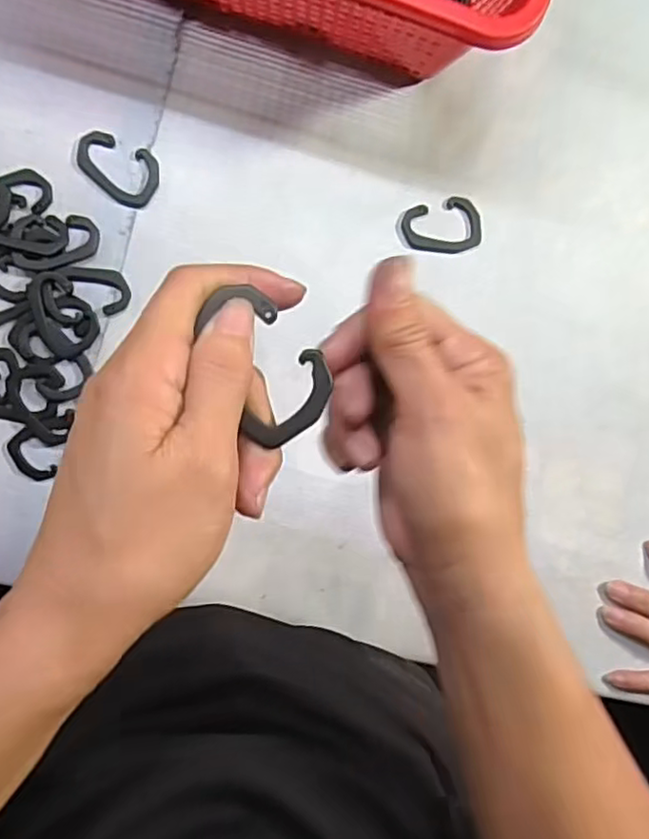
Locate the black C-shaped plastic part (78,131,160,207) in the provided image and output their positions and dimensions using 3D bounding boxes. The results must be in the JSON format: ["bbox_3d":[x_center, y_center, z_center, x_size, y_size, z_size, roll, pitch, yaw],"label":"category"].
[{"bbox_3d":[-0.131,-0.157,0.407,0.051,0.004,0.036,20,92,-7],"label":"black C-shaped plastic part"}]

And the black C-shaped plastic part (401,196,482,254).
[{"bbox_3d":[0.078,-0.130,0.434,0.053,0.006,0.035,-7,95,-5],"label":"black C-shaped plastic part"}]

